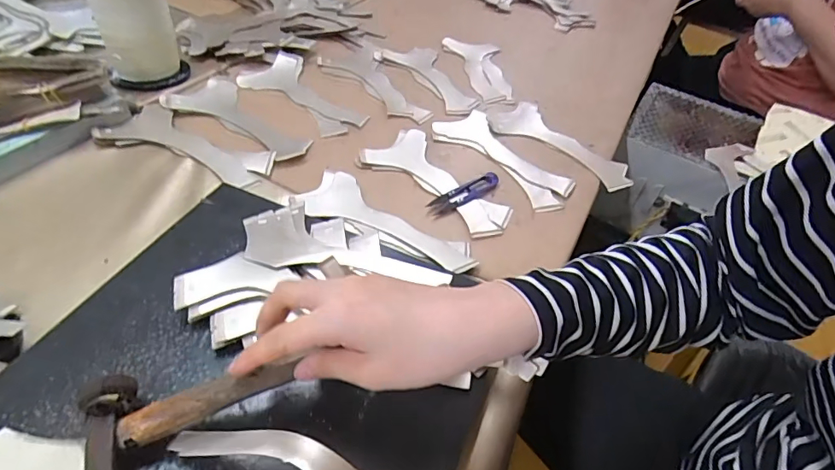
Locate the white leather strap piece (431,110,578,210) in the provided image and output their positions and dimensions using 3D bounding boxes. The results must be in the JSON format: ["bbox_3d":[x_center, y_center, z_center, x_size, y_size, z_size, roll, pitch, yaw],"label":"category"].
[{"bbox_3d":[0.106,-0.097,0.596,0.089,0.004,0.195,-25,53,-29],"label":"white leather strap piece"}]

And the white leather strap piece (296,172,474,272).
[{"bbox_3d":[-0.026,-0.024,0.497,0.183,0.019,0.087,17,46,9],"label":"white leather strap piece"}]

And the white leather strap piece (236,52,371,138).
[{"bbox_3d":[-0.151,-0.193,0.650,0.187,0.017,0.097,34,50,24],"label":"white leather strap piece"}]

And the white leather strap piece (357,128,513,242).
[{"bbox_3d":[0.030,-0.065,0.556,0.186,0.006,0.095,35,51,23],"label":"white leather strap piece"}]

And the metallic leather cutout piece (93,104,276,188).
[{"bbox_3d":[-0.253,-0.103,0.541,0.187,0.017,0.080,18,46,10],"label":"metallic leather cutout piece"}]

